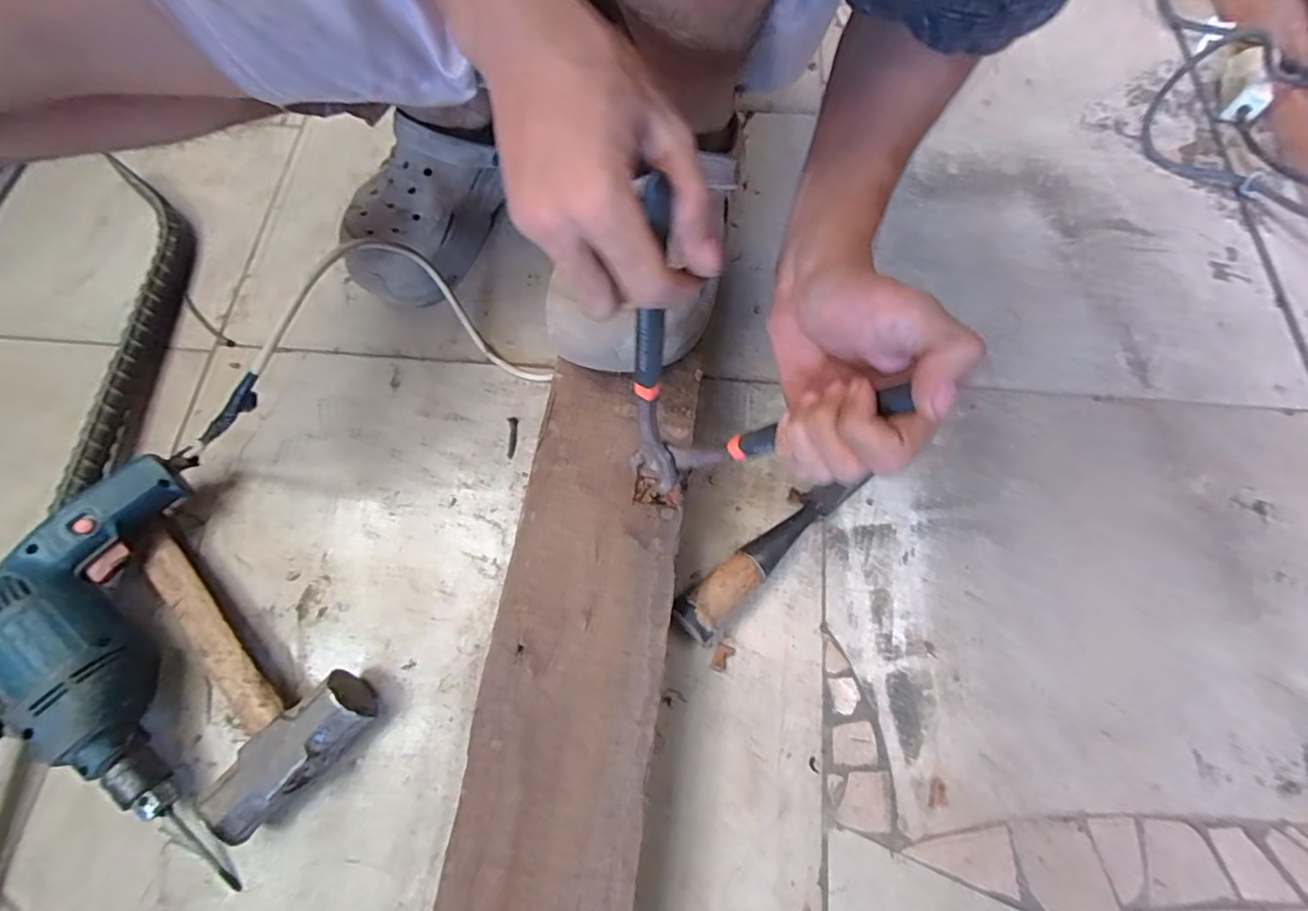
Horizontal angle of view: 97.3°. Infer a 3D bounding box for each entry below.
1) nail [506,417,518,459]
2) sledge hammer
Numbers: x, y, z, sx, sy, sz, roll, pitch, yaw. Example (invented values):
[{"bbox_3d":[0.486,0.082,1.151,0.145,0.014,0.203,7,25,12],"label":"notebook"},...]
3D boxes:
[{"bbox_3d":[-0.129,-0.016,0.526,0.010,0.004,0.040,-4,70,1],"label":"nail"},{"bbox_3d":[-0.346,0.160,0.449,0.253,0.046,0.120,35,75,13],"label":"sledge hammer"}]

